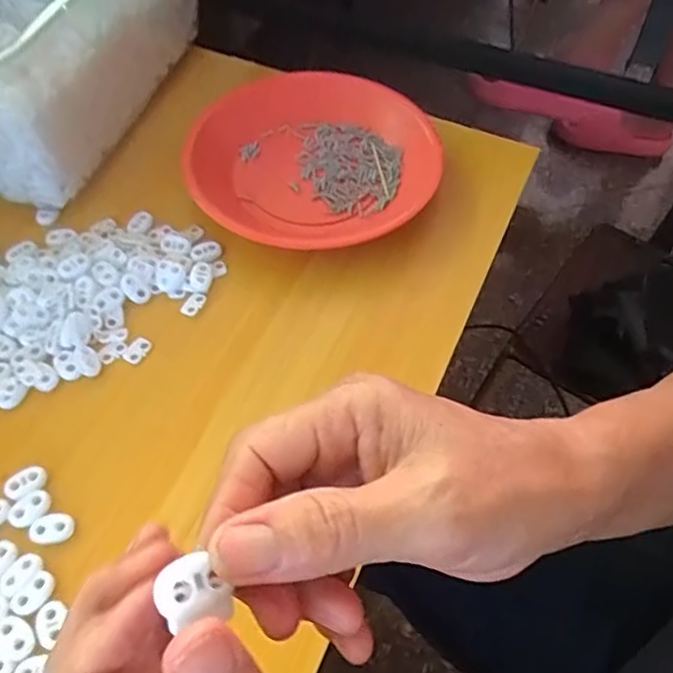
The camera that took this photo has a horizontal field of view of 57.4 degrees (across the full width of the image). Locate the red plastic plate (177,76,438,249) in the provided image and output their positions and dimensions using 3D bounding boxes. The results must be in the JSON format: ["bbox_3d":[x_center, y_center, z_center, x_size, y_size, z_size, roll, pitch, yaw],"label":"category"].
[{"bbox_3d":[-0.015,-0.148,0.489,0.193,0.030,0.206,7,56,3],"label":"red plastic plate"}]

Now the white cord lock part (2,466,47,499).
[{"bbox_3d":[-0.175,0.082,0.347,0.023,0.004,0.014,-30,62,-20],"label":"white cord lock part"}]

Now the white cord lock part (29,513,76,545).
[{"bbox_3d":[-0.155,0.103,0.332,0.022,0.004,0.015,-10,57,-9],"label":"white cord lock part"}]

